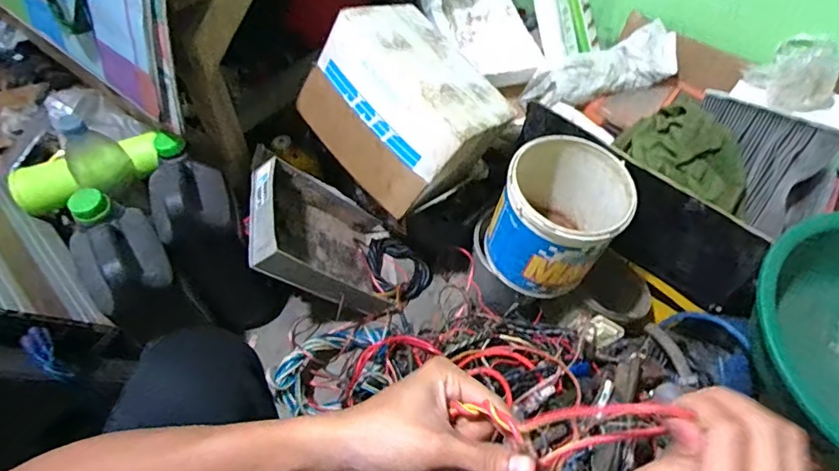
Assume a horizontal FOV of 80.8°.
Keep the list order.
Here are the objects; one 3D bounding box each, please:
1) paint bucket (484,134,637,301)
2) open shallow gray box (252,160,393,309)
[{"bbox_3d":[0.213,-0.028,0.776,0.180,0.189,0.187,1,56,-1],"label":"paint bucket"},{"bbox_3d":[-0.172,0.003,0.911,0.055,0.312,0.239,-26,53,23],"label":"open shallow gray box"}]

